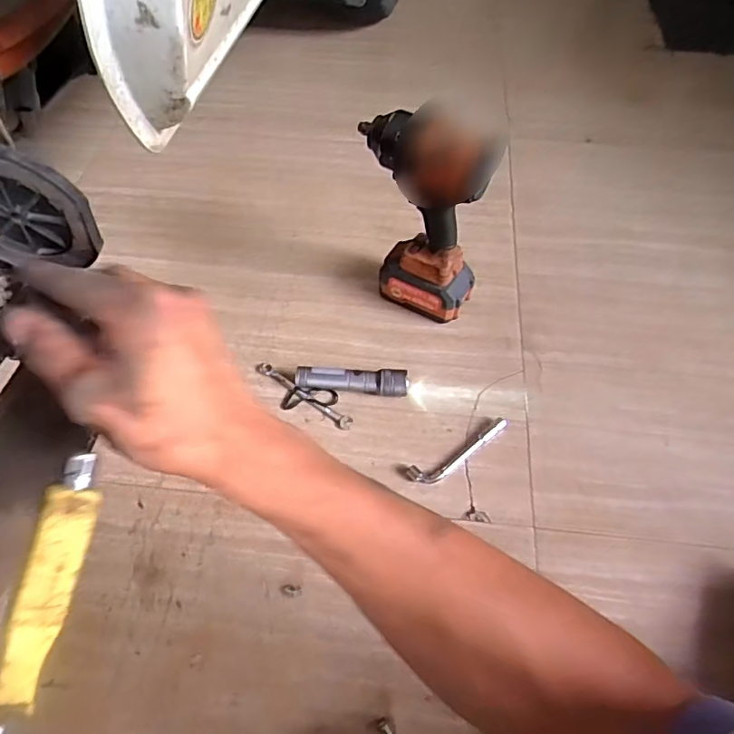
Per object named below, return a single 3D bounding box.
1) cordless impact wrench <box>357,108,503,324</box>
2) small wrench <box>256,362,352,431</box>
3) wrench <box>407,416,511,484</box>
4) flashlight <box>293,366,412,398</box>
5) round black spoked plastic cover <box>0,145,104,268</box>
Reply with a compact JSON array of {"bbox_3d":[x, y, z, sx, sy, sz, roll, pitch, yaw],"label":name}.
[{"bbox_3d":[0.072,-0.193,0.729,0.171,0.281,0.082,38,64,21],"label":"cordless impact wrench"},{"bbox_3d":[-0.086,0.038,0.745,0.158,0.009,0.021,33,62,19],"label":"small wrench"},{"bbox_3d":[0.119,0.107,0.690,0.144,0.015,0.027,-25,60,-16],"label":"wrench"},{"bbox_3d":[-0.020,0.021,0.734,0.149,0.034,0.030,3,57,2],"label":"flashlight"},{"bbox_3d":[-0.180,-0.081,0.279,0.075,0.071,0.007,3,57,2],"label":"round black spoked plastic cover"}]

